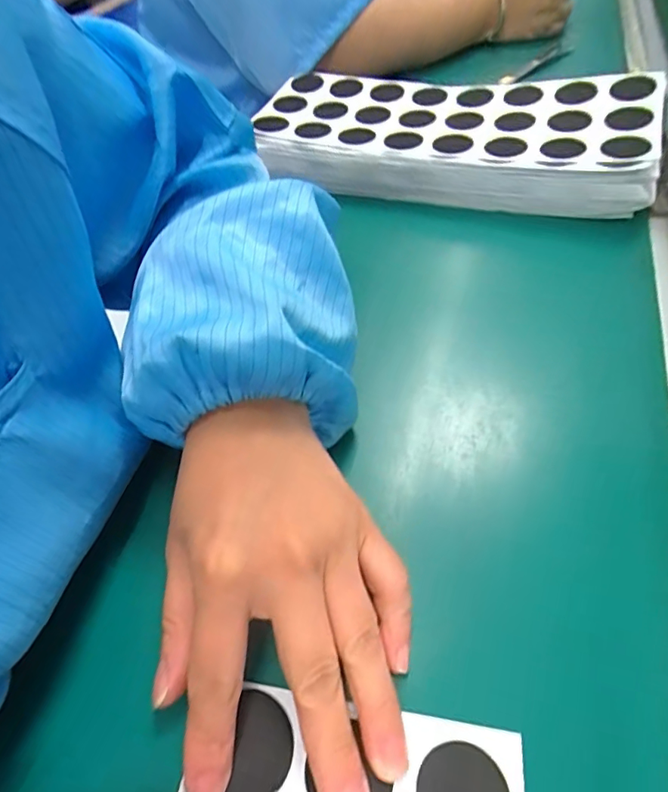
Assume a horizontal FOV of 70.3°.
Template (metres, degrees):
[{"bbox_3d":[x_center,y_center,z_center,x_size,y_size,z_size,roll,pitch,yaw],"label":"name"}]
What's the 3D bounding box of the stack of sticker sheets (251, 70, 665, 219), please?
[{"bbox_3d":[0.085,-0.205,0.379,0.295,0.047,0.124,11,54,16],"label":"stack of sticker sheets"}]

